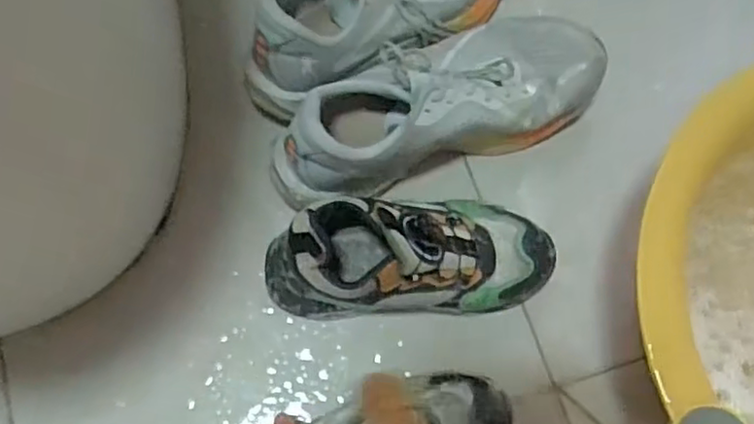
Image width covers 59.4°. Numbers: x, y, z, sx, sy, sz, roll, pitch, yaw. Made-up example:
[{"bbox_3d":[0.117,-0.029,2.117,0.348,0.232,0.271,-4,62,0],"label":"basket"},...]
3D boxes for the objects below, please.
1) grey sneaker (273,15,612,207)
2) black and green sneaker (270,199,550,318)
[{"bbox_3d":[0.047,-0.092,0.539,0.276,0.111,0.100,-22,73,-9],"label":"grey sneaker"},{"bbox_3d":[0.026,0.032,0.501,0.223,0.100,0.089,-6,71,-4],"label":"black and green sneaker"}]

